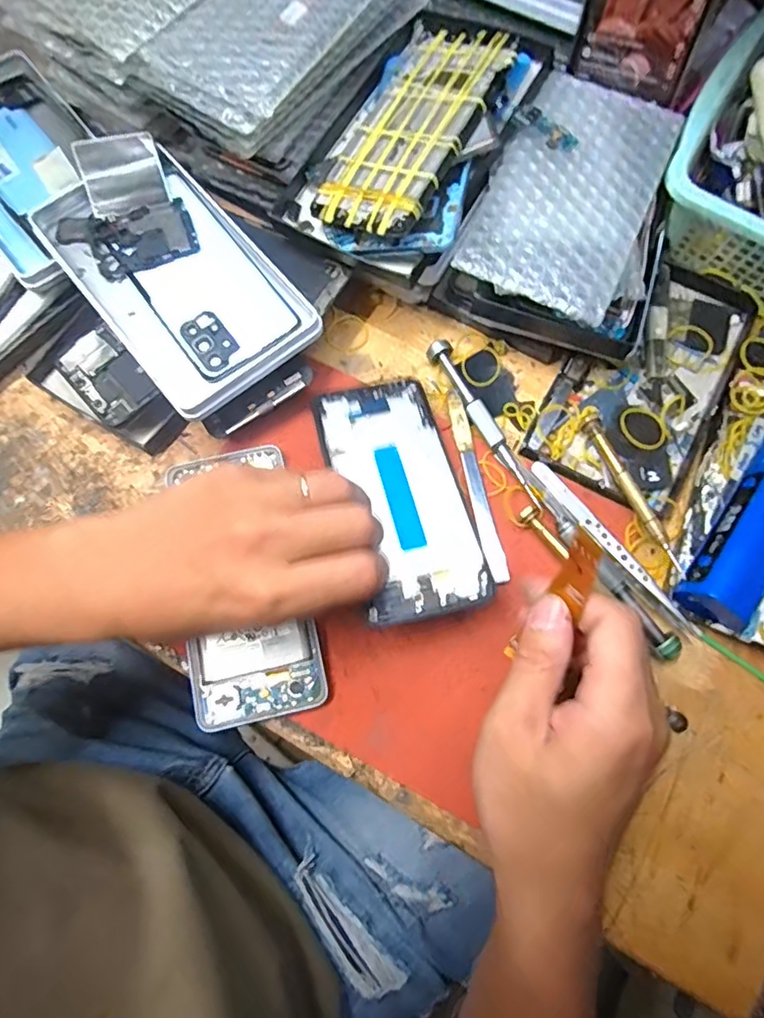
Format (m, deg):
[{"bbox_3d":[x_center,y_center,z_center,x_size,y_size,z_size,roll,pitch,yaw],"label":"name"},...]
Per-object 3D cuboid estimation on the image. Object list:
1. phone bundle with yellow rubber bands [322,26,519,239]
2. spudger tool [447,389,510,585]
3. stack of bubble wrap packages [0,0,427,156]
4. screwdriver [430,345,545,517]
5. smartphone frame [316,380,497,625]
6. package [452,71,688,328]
[{"bbox_3d":[0.019,-0.236,0.344,0.070,0.026,0.151,29,76,8],"label":"phone bundle with yellow rubber bands"},{"bbox_3d":[0.057,-0.016,0.346,0.012,0.005,0.125,-12,75,-3],"label":"spudger tool"},{"bbox_3d":[-0.103,-0.316,0.354,0.194,0.081,0.176,31,77,8],"label":"stack of bubble wrap packages"},{"bbox_3d":[0.066,-0.055,0.354,0.013,0.010,0.125,-29,76,-7],"label":"screwdriver"},{"bbox_3d":[0.010,-0.011,0.328,0.071,0.009,0.156,-10,62,-12],"label":"smartphone frame"},{"bbox_3d":[0.118,-0.198,0.343,0.094,0.012,0.167,24,76,7],"label":"package"}]

